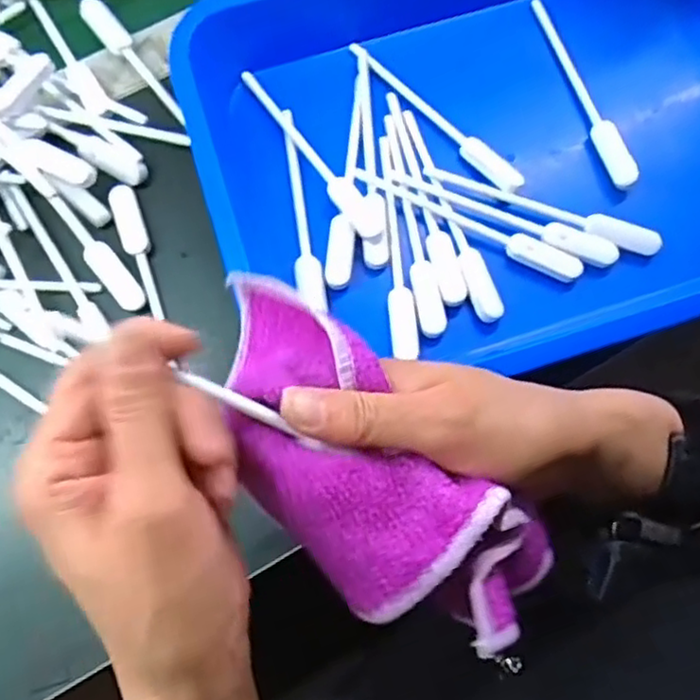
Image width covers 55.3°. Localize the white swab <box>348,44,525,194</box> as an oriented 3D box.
[{"bbox_3d":[0.052,-0.148,0.418,0.017,0.007,0.141,-44,80,-10],"label":"white swab"}]

